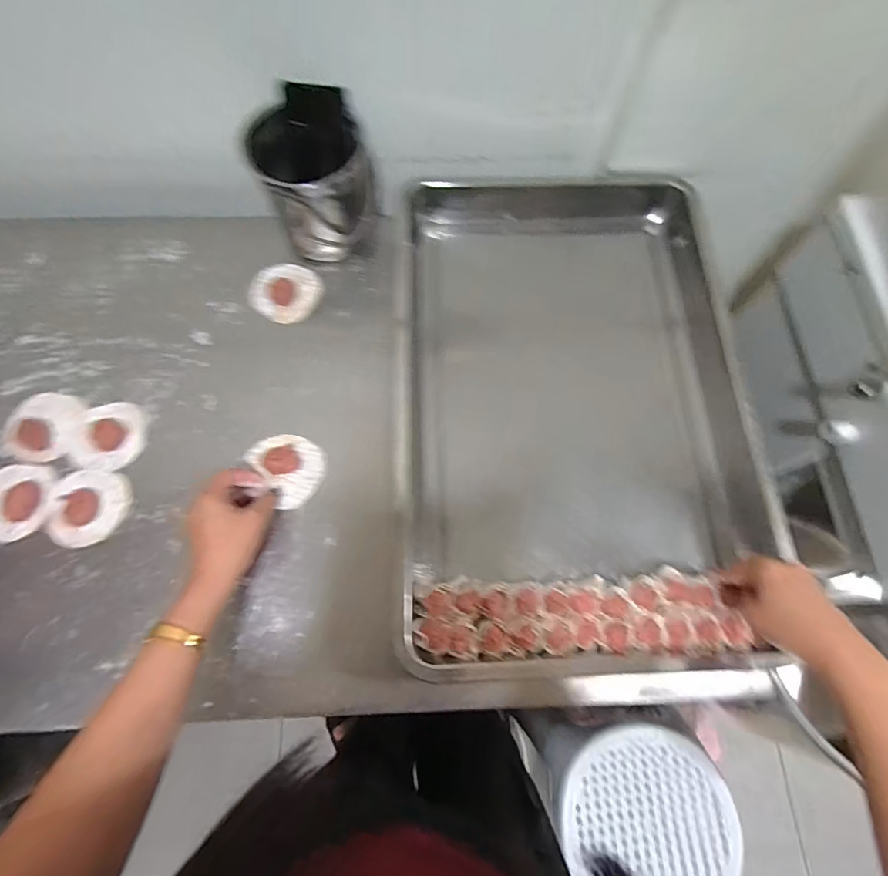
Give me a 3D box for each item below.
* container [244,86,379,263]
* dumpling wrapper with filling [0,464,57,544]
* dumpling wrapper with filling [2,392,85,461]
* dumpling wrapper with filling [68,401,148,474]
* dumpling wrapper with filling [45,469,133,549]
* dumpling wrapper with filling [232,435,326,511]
[{"bbox_3d":[-0.152,-0.302,0.577,0.109,0.138,0.107,19,73,4],"label":"container"},{"bbox_3d":[-0.465,0.070,0.521,0.078,0.014,0.084,19,72,4],"label":"dumpling wrapper with filling"},{"bbox_3d":[-0.461,-0.014,0.552,0.076,0.010,0.080,13,72,2],"label":"dumpling wrapper with filling"},{"bbox_3d":[-0.379,-0.002,0.546,0.077,0.010,0.080,11,72,1],"label":"dumpling wrapper with filling"},{"bbox_3d":[-0.380,0.073,0.508,0.080,0.015,0.082,16,72,3],"label":"dumpling wrapper with filling"},{"bbox_3d":[-0.174,0.033,0.530,0.084,0.034,0.075,25,73,6],"label":"dumpling wrapper with filling"}]

